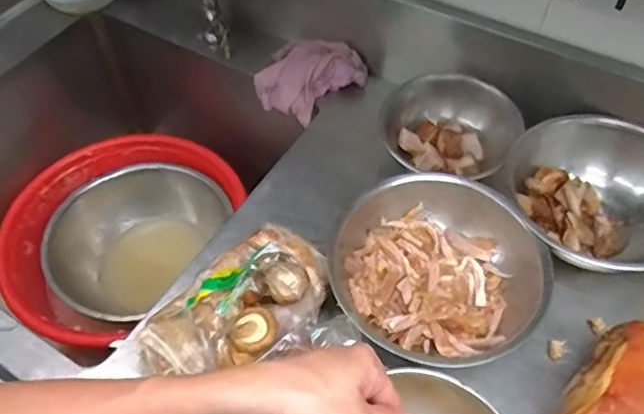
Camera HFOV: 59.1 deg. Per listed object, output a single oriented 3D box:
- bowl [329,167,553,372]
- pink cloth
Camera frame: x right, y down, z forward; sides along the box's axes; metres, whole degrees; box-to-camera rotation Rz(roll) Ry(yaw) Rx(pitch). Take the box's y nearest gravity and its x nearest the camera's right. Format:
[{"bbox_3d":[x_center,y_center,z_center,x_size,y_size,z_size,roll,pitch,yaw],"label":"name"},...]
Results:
[{"bbox_3d":[0.139,0.070,0.679,0.236,0.080,0.222,-1,54,1],"label":"bowl"},{"bbox_3d":[-0.022,-0.211,0.927,0.151,0.091,0.121,32,61,22],"label":"pink cloth"}]

